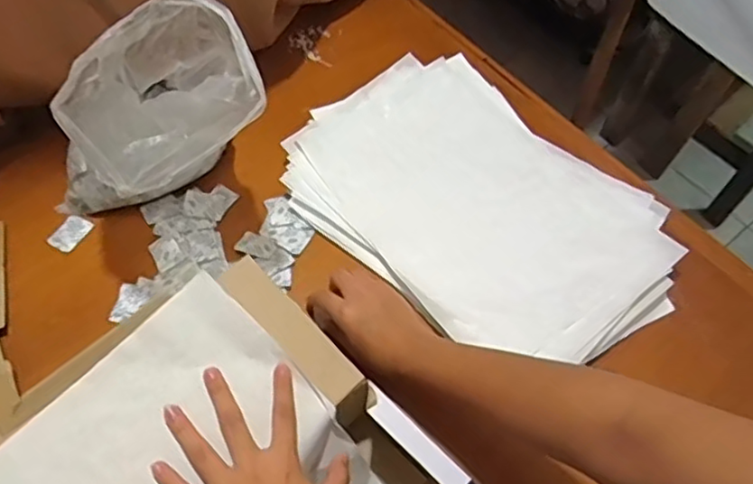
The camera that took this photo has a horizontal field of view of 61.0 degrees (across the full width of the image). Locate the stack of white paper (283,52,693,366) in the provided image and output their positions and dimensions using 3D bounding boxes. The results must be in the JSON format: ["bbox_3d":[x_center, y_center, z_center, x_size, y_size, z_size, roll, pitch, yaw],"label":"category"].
[{"bbox_3d":[0.113,-0.042,0.694,0.275,0.034,0.394,-39,68,-24],"label":"stack of white paper"}]

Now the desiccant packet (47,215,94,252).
[{"bbox_3d":[-0.323,-0.010,0.675,0.030,0.004,0.041,25,60,11],"label":"desiccant packet"}]

